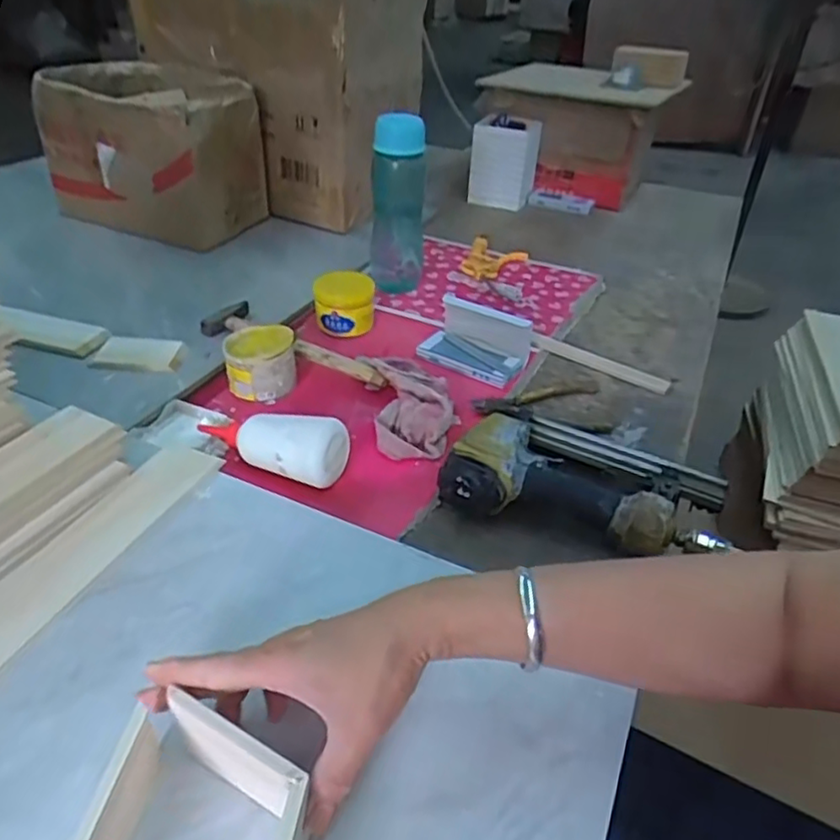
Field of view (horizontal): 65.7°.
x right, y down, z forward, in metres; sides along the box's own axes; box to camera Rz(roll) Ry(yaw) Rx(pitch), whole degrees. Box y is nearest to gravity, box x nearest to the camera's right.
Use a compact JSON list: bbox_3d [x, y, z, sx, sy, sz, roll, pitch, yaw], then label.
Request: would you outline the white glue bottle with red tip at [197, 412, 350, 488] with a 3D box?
[{"bbox_3d":[-0.149,0.012,0.628,0.165,0.052,0.054,17,38,17],"label":"white glue bottle with red tip"}]

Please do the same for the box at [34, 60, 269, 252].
[{"bbox_3d":[-0.442,-0.459,1.110,0.342,0.211,0.240,14,37,13],"label":"box"}]

